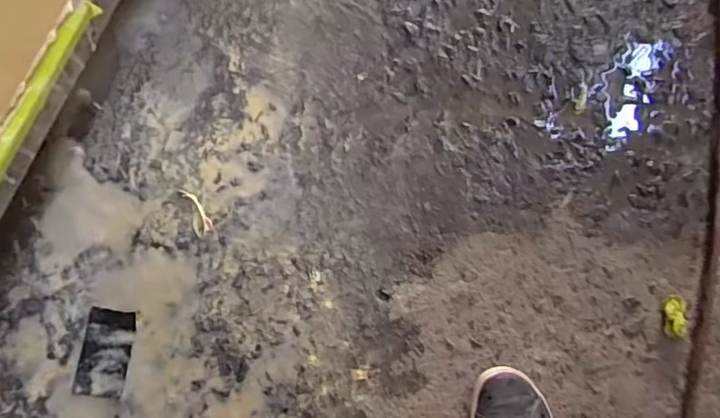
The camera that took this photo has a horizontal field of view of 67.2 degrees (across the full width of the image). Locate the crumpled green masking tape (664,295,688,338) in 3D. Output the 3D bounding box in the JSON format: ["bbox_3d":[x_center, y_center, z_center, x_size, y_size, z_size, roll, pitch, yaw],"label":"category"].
[{"bbox_3d":[0.434,0.147,0.746,0.027,0.014,0.056,8,78,0],"label":"crumpled green masking tape"}]

